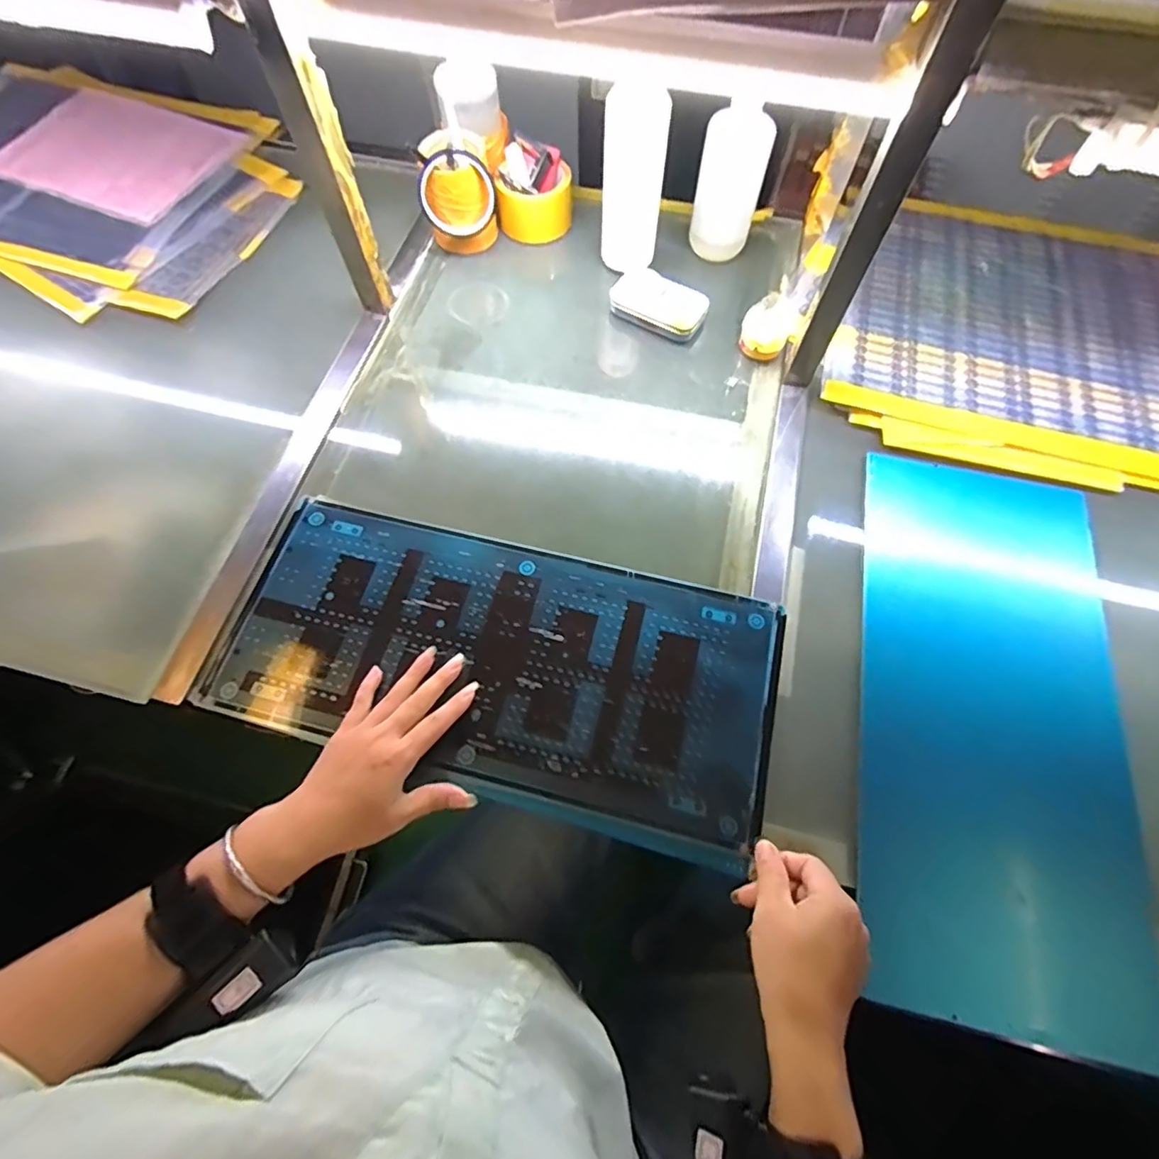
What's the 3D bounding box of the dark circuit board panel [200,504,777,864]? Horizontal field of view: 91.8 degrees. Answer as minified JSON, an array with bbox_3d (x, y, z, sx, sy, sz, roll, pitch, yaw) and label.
[{"bbox_3d":[-0.069,0.070,0.508,0.477,0.012,0.219,16,67,6],"label":"dark circuit board panel"}]

